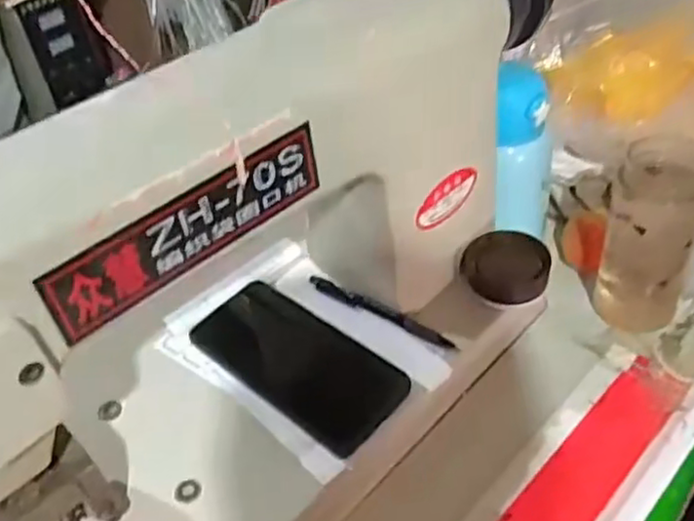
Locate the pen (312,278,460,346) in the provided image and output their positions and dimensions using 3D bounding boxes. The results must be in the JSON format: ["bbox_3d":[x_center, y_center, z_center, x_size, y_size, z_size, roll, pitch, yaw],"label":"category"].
[{"bbox_3d":[0.024,0.039,0.549,0.134,0.011,0.011,22,50,28],"label":"pen"}]

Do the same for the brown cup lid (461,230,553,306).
[{"bbox_3d":[0.130,0.007,0.565,0.068,0.015,0.062,8,66,13],"label":"brown cup lid"}]

